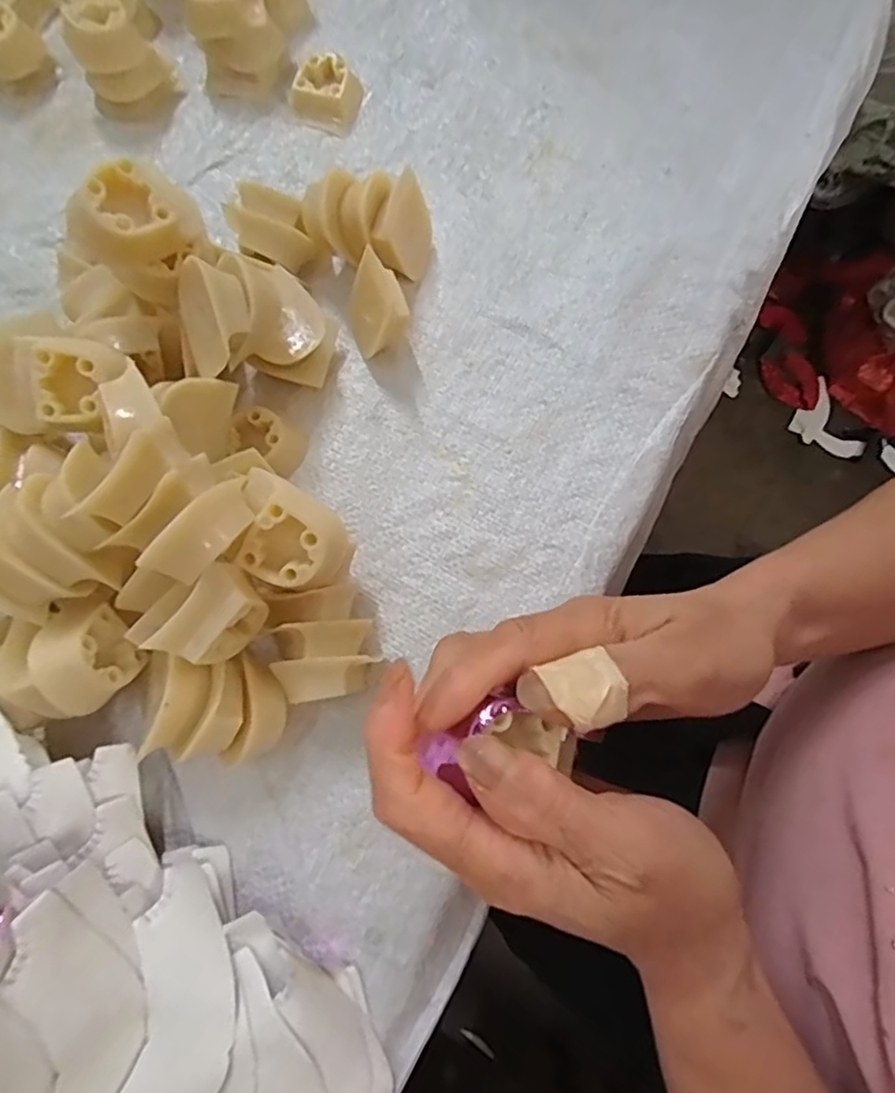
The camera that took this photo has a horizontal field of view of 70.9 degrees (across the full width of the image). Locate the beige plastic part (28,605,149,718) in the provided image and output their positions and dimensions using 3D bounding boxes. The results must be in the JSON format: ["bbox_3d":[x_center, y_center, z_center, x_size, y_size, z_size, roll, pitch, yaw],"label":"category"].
[{"bbox_3d":[-0.142,0.044,0.249,0.029,0.028,0.036,-30,78,-8],"label":"beige plastic part"}]

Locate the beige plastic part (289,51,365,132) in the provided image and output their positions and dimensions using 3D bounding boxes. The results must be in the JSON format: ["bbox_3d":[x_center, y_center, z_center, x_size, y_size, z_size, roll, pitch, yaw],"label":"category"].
[{"bbox_3d":[-0.070,-0.266,0.367,0.037,0.019,0.033,22,77,6],"label":"beige plastic part"}]

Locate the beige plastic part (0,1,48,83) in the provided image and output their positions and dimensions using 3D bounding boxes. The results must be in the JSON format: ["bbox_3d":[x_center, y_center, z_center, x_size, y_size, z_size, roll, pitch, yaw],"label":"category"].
[{"bbox_3d":[-0.260,-0.291,0.370,0.039,0.034,0.034,-42,79,-9],"label":"beige plastic part"}]

